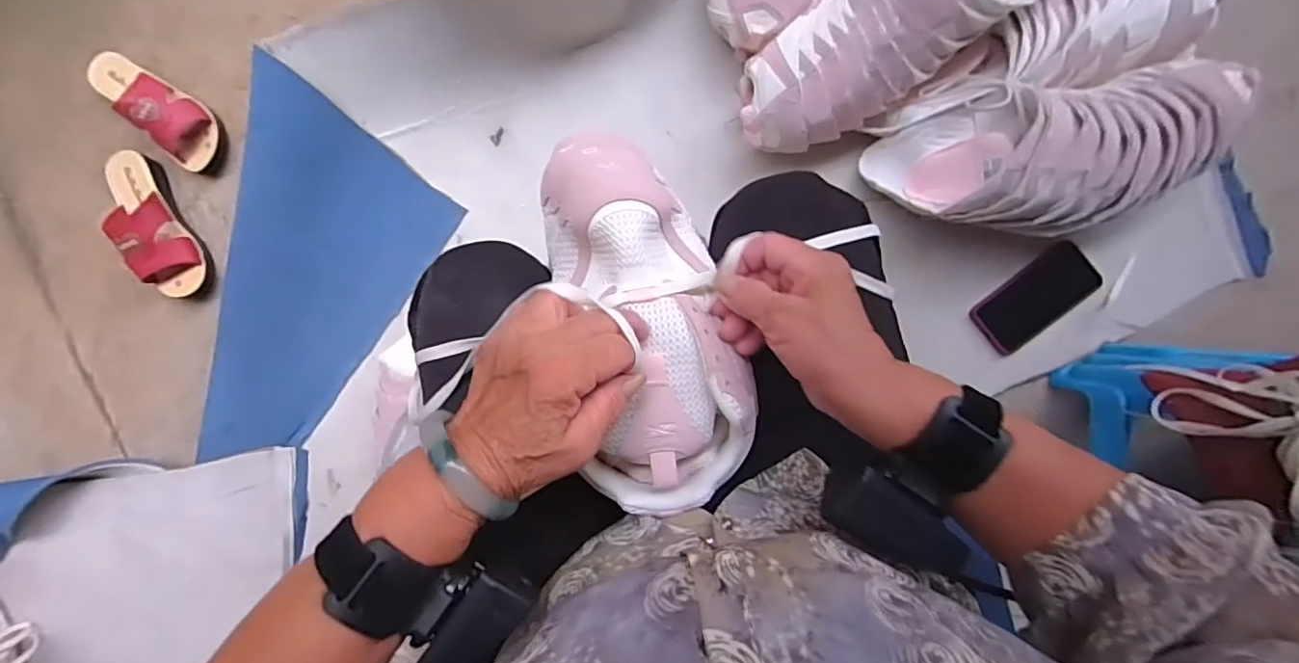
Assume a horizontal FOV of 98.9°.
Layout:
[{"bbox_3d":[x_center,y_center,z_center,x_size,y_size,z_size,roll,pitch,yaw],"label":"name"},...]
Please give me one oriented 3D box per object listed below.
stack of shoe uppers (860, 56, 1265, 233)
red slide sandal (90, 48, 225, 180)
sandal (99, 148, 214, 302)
[{"bbox_3d":[0.482,-0.215,0.688,0.374,0.160,0.183,-2,91,1],"label":"stack of shoe uppers"},{"bbox_3d":[-0.730,-0.326,0.804,0.216,0.072,0.090,34,92,0],"label":"red slide sandal"},{"bbox_3d":[-0.722,-0.152,0.800,0.082,0.069,0.220,-31,91,2],"label":"sandal"}]

